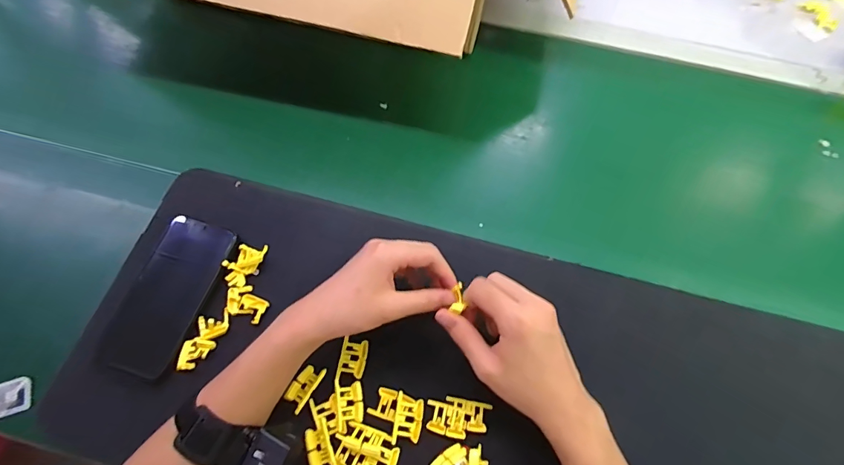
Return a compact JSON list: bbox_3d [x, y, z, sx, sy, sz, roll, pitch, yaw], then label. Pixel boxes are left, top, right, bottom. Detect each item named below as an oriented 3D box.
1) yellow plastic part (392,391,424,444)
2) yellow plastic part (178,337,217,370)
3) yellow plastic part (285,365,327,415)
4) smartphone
[{"bbox_3d":[-0.012,0.173,0.391,0.026,0.009,0.041,8,62,1],"label":"yellow plastic part"},{"bbox_3d":[-0.223,0.120,0.412,0.024,0.009,0.033,17,63,5],"label":"yellow plastic part"},{"bbox_3d":[-0.112,0.146,0.399,0.022,0.016,0.042,29,64,11],"label":"yellow plastic part"},{"bbox_3d":[-0.254,0.060,0.427,0.075,0.012,0.163,12,62,2],"label":"smartphone"}]

